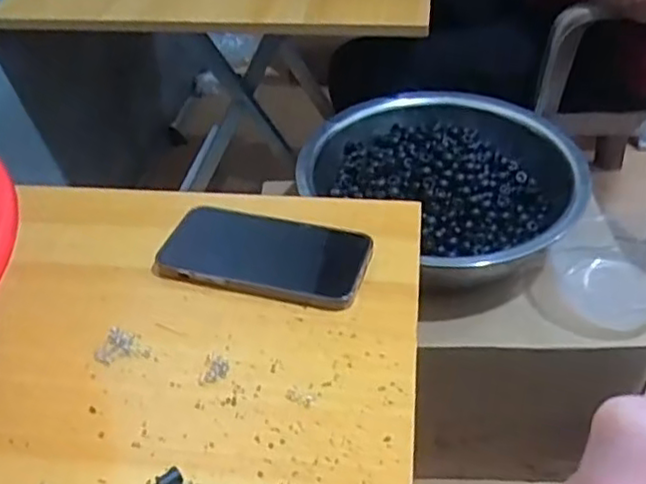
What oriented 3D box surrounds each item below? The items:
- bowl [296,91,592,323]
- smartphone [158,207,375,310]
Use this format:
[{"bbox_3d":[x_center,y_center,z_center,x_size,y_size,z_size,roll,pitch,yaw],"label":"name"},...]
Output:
[{"bbox_3d":[0.150,-0.063,0.833,0.296,0.125,0.320,-1,40,1],"label":"bowl"},{"bbox_3d":[-0.042,0.009,0.485,0.145,0.012,0.076,9,41,14],"label":"smartphone"}]

